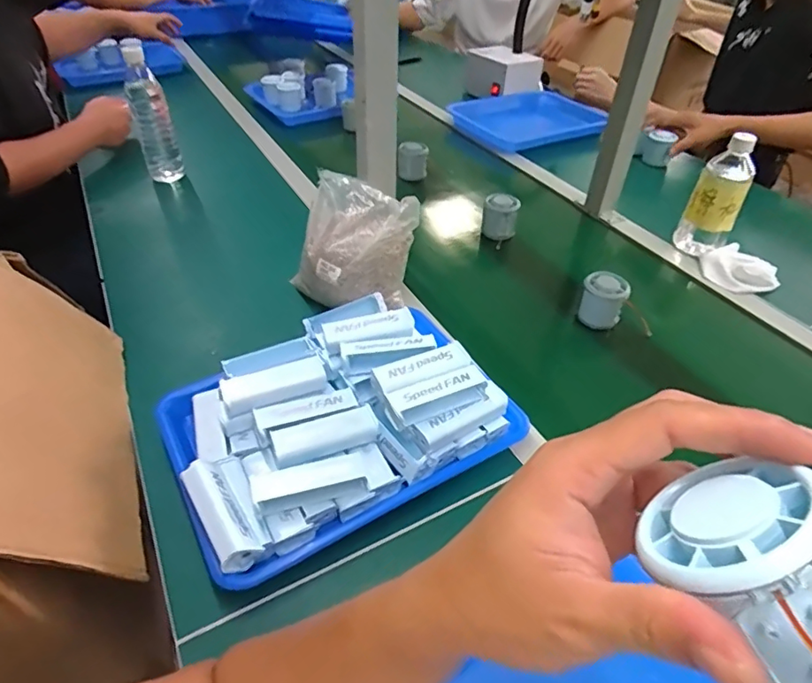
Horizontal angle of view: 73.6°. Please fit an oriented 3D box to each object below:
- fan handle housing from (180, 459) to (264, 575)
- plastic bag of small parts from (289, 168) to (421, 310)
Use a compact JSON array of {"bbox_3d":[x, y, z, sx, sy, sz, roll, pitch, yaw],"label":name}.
[{"bbox_3d":[-0.163,0.151,0.476,0.034,0.034,0.096,-25,48,-27],"label":"fan handle housing"},{"bbox_3d":[-0.074,-0.127,0.710,0.152,0.127,0.115,31,49,29],"label":"plastic bag of small parts"}]

